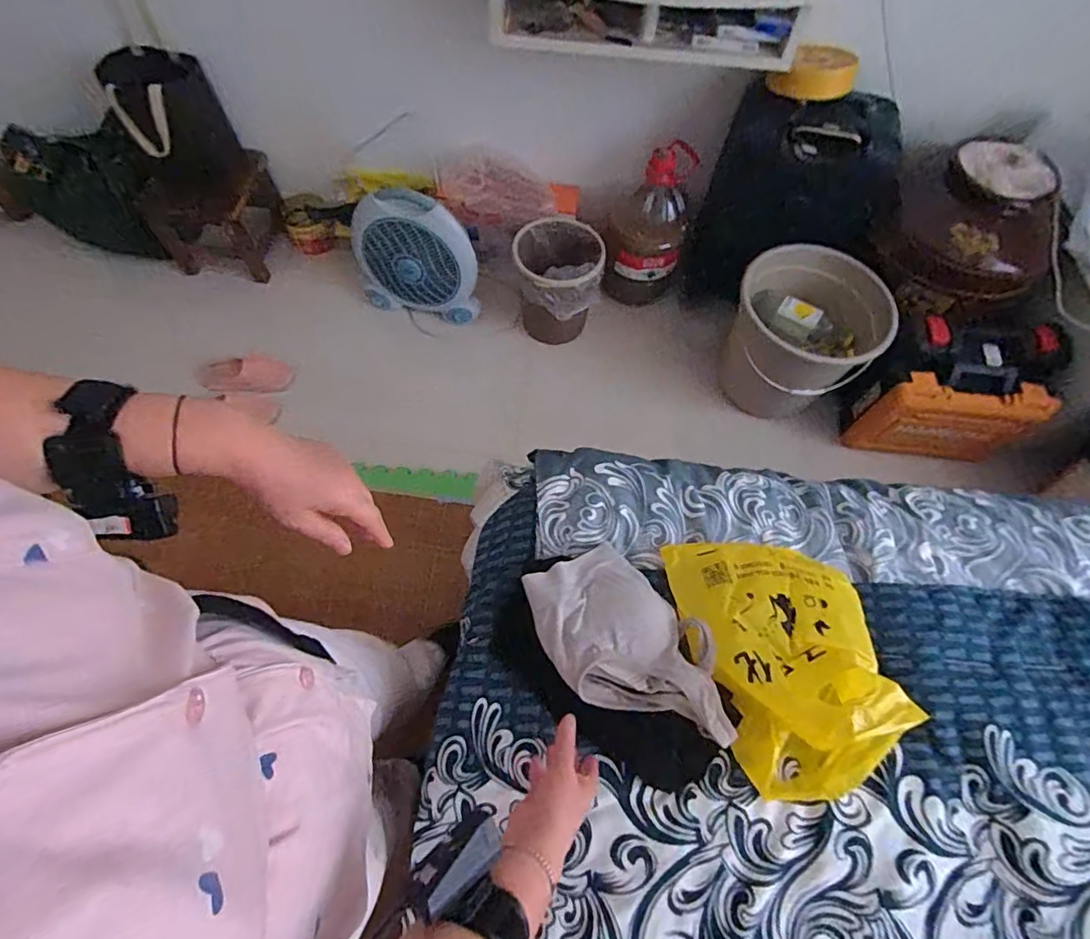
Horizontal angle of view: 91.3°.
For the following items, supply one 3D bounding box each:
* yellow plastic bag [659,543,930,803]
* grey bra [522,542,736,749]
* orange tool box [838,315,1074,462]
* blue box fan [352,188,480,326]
[{"bbox_3d":[0.290,0.189,0.598,0.210,0.127,0.302,-15,66,-10],"label":"yellow plastic bag"},{"bbox_3d":[0.099,0.210,0.619,0.157,0.067,0.265,-37,71,-18],"label":"grey bra"},{"bbox_3d":[1.001,-0.202,1.349,0.404,0.294,0.220,11,64,3],"label":"orange tool box"},{"bbox_3d":[-0.372,-0.588,1.521,0.352,0.369,0.117,5,64,0],"label":"blue box fan"}]

